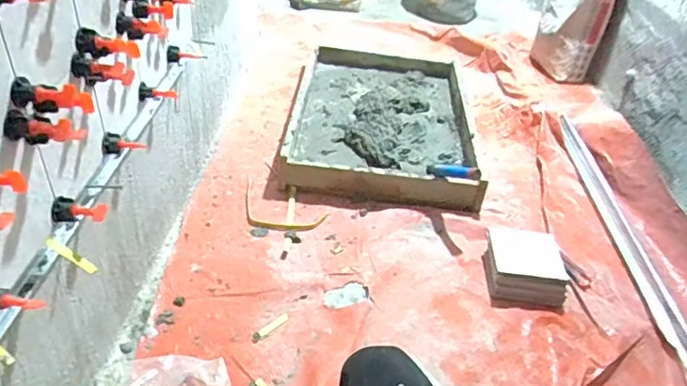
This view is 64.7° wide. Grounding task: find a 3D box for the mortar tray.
[{"bbox_3d":[0.114,-0.242,1.625,0.521,0.129,0.816,7,37,1],"label":"mortar tray"}]

